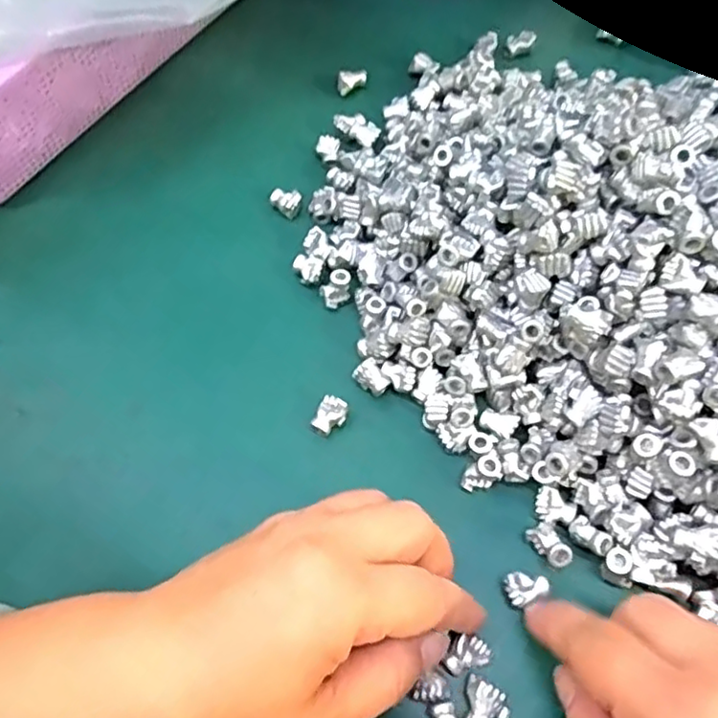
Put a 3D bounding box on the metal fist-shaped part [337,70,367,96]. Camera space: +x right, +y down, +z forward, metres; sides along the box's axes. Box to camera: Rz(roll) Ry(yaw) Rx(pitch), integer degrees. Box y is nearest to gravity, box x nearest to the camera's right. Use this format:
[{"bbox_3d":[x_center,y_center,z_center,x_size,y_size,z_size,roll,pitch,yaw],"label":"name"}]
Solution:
[{"bbox_3d":[-0.005,-0.169,0.390,0.019,0.010,0.009,-27,65,-10],"label":"metal fist-shaped part"}]

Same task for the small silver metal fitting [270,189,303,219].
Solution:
[{"bbox_3d":[-0.039,-0.085,0.351,0.017,0.010,0.014,36,71,19],"label":"small silver metal fitting"}]

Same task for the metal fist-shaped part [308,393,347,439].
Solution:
[{"bbox_3d":[-0.013,0.027,0.291,0.013,0.010,0.018,29,69,16],"label":"metal fist-shaped part"}]

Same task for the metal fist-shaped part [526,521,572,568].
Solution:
[{"bbox_3d":[0.076,0.075,0.257,0.009,0.012,0.018,-28,65,-10],"label":"metal fist-shaped part"}]

